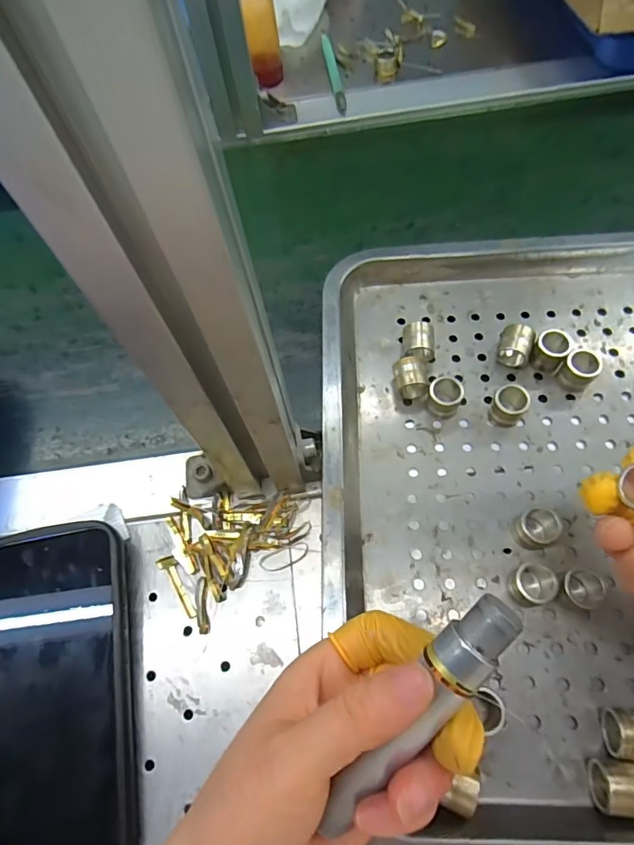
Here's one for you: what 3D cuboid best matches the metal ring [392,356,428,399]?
[{"bbox_3d":[0.059,-0.027,0.313,0.020,0.017,0.026,-9,64,0],"label":"metal ring"}]

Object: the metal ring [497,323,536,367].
[{"bbox_3d":[0.126,-0.048,0.315,0.020,0.019,0.023,21,67,13],"label":"metal ring"}]

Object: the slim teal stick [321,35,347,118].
[{"bbox_3d":[0.016,-0.333,0.468,0.011,0.012,0.108,-9,64,-1],"label":"slim teal stick"}]

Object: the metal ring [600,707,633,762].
[{"bbox_3d":[0.144,0.142,0.224,0.020,0.021,0.020,-1,64,3],"label":"metal ring"}]

